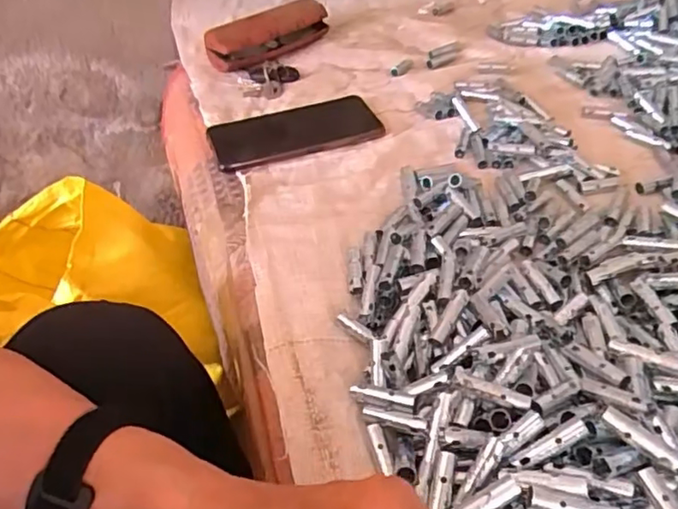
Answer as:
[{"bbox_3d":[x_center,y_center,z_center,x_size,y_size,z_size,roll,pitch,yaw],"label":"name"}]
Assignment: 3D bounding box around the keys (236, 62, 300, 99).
[{"bbox_3d":[-0.084,-0.204,0.663,0.070,0.021,0.061,-3,43,3],"label":"keys"}]

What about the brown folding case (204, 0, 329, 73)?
[{"bbox_3d":[-0.085,-0.270,0.718,0.160,0.048,0.044,-29,48,-22],"label":"brown folding case"}]

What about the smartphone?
[{"bbox_3d":[-0.046,-0.126,0.582,0.163,0.012,0.083,-17,45,-11],"label":"smartphone"}]

